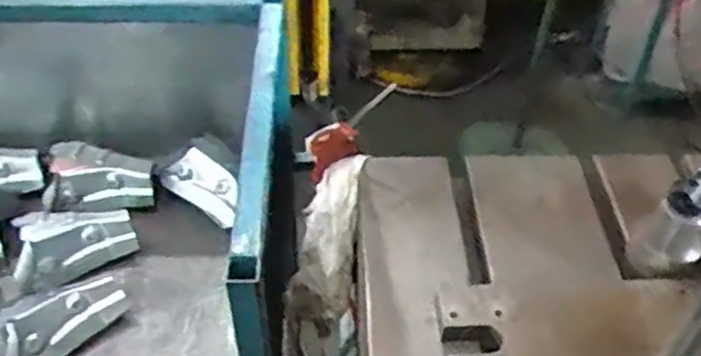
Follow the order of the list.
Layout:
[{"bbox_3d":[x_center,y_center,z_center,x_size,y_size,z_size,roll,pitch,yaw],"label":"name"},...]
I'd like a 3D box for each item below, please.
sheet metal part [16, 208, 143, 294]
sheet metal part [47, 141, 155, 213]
[{"bbox_3d":[-0.514,0.124,1.295,0.216,0.094,0.111,-13,47,-14],"label":"sheet metal part"},{"bbox_3d":[-0.499,0.009,1.394,0.206,0.149,0.055,3,3,-8],"label":"sheet metal part"}]

